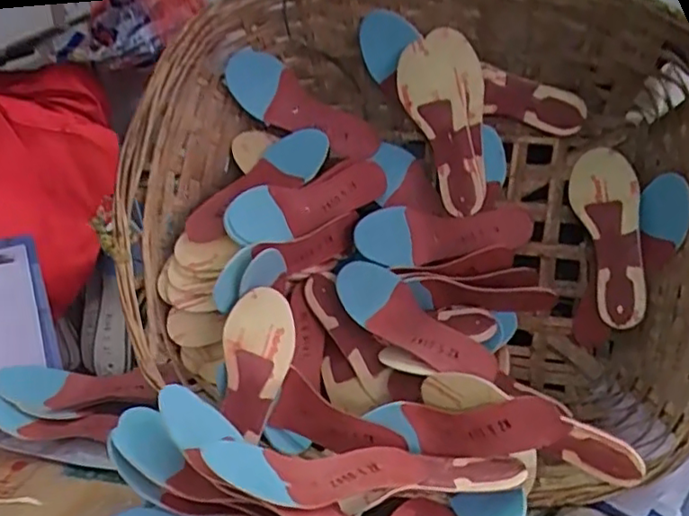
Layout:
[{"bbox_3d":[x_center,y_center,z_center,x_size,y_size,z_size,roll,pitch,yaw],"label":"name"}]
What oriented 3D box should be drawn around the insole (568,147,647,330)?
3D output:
[{"bbox_3d":[0.285,-0.023,0.643,0.063,0.187,0.023,-15,-6,40],"label":"insole"}]

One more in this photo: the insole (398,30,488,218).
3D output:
[{"bbox_3d":[0.117,-0.141,0.650,0.082,0.190,0.017,-16,17,15],"label":"insole"}]

